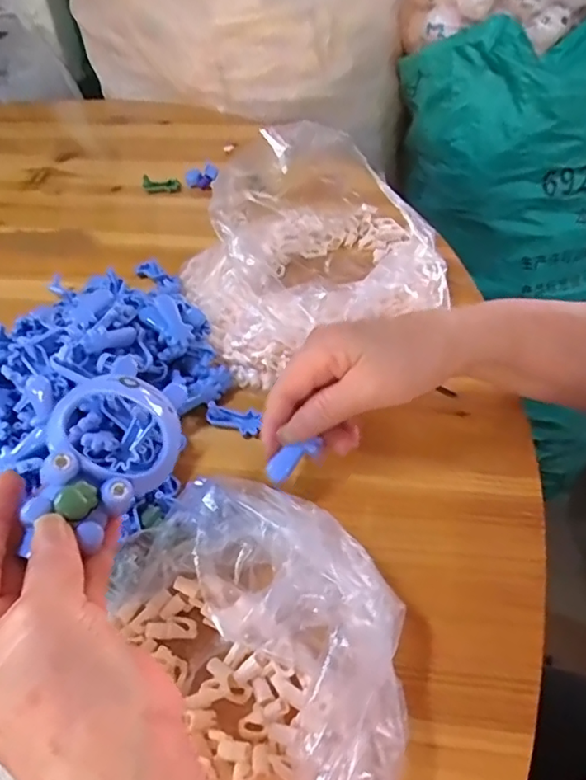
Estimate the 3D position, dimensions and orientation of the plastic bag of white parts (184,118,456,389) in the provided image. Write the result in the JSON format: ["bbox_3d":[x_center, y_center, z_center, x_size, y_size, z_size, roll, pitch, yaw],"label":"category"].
[{"bbox_3d":[0.021,-0.115,0.434,0.213,0.091,0.163,-22,49,-12],"label":"plastic bag of white parts"}]

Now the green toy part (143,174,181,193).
[{"bbox_3d":[-0.143,-0.226,0.602,0.040,0.017,0.011,-2,48,5],"label":"green toy part"}]

